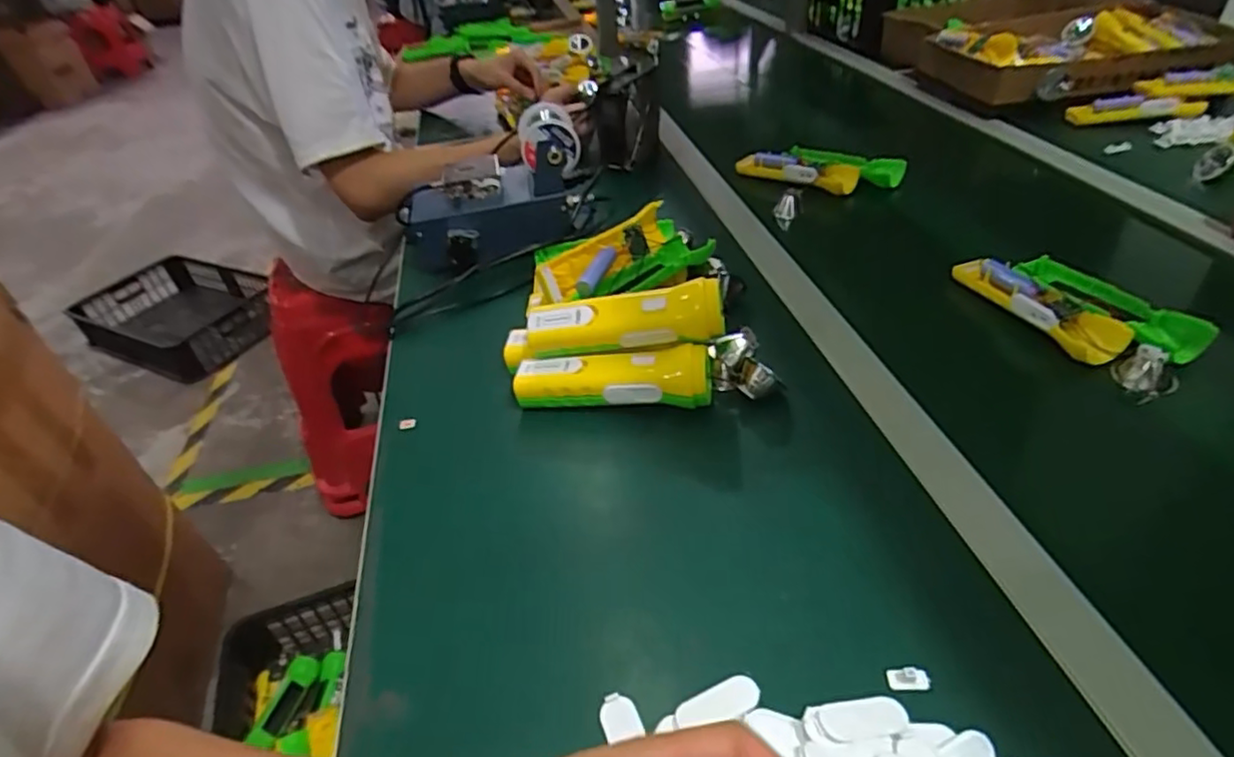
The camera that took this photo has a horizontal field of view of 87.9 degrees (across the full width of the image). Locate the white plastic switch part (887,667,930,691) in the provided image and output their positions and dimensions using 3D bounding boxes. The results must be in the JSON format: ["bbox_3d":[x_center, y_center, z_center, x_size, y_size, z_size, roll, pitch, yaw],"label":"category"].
[{"bbox_3d":[0.159,0.164,0.349,0.021,0.007,0.010,0,39,7],"label":"white plastic switch part"}]

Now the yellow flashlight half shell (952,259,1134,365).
[{"bbox_3d":[0.384,-0.070,0.593,0.041,0.025,0.166,-18,40,-14],"label":"yellow flashlight half shell"}]

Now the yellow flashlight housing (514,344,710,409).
[{"bbox_3d":[-0.004,0.005,0.539,0.161,0.055,0.041,-1,39,6],"label":"yellow flashlight housing"}]

